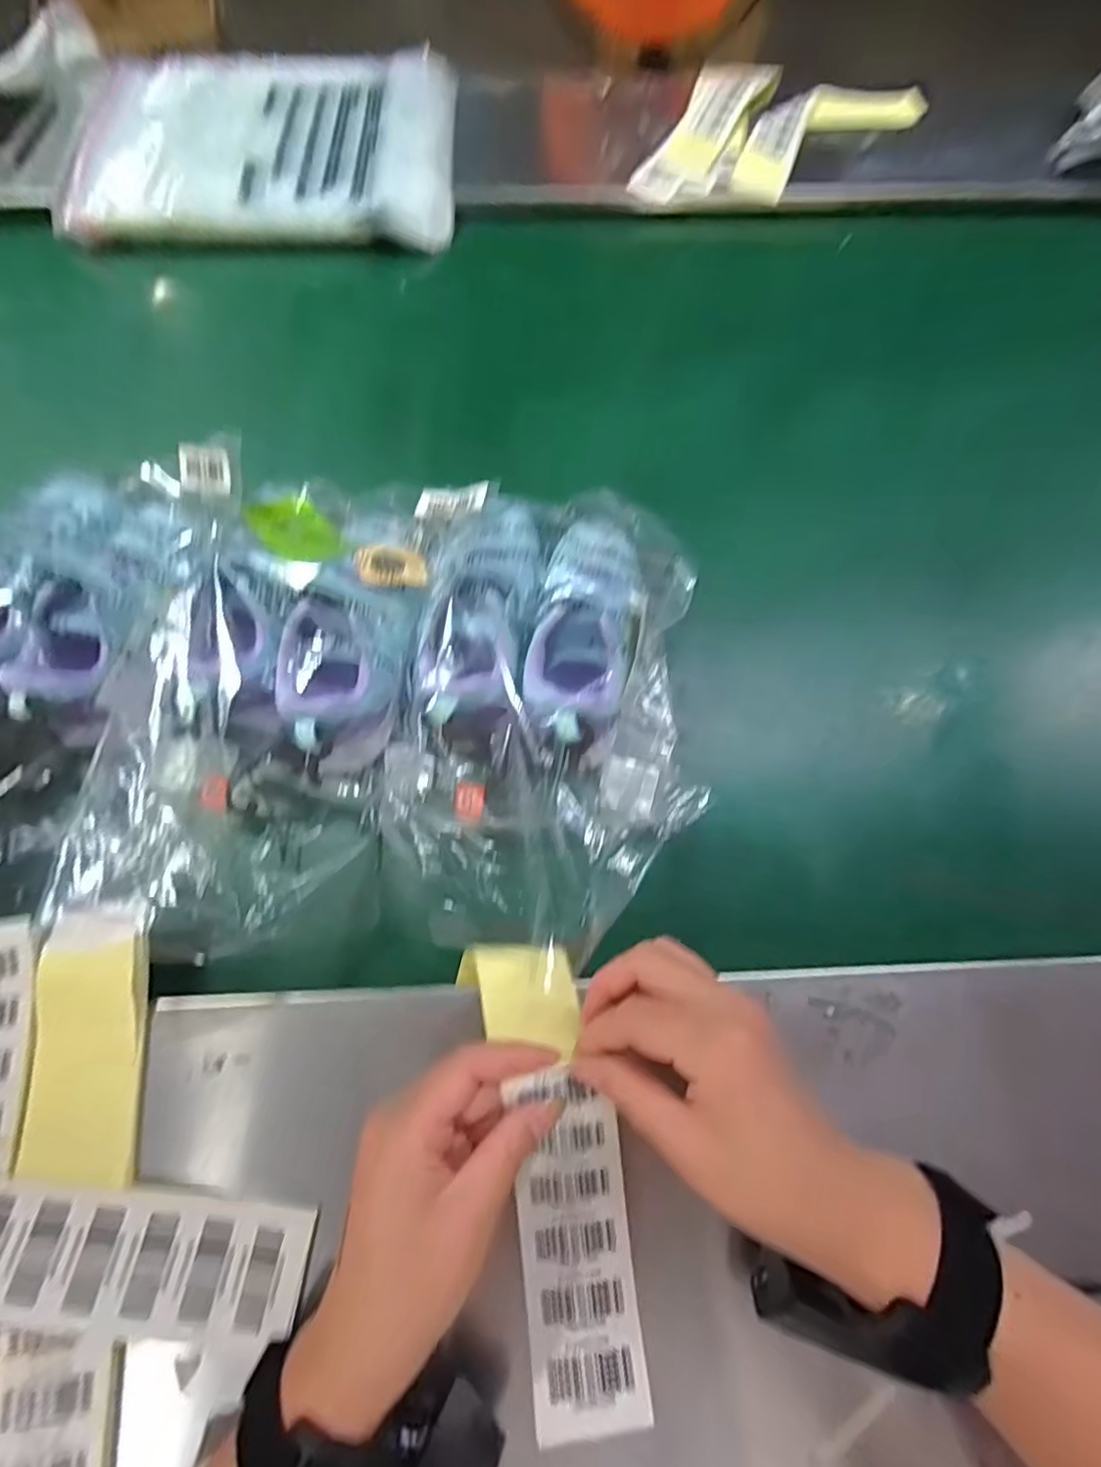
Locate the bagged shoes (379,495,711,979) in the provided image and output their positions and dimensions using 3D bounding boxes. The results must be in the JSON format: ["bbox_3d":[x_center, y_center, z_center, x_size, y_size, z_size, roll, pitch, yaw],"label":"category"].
[{"bbox_3d":[0.000,-0.027,0.385,0.175,0.088,0.303,5,67,2],"label":"bagged shoes"}]

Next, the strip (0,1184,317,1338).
[{"bbox_3d":[-0.270,0.240,0.285,0.308,0.012,0.050,8,66,-2],"label":"strip"}]

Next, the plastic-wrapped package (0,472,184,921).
[{"bbox_3d":[-0.341,-0.038,0.370,0.156,0.046,0.299,6,67,3],"label":"plastic-wrapped package"}]

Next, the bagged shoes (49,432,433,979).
[{"bbox_3d":[-0.184,-0.031,0.395,0.172,0.086,0.316,7,67,4],"label":"bagged shoes"}]

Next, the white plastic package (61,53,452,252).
[{"bbox_3d":[-0.302,-0.648,0.668,0.393,0.048,0.304,-2,67,0],"label":"white plastic package"}]

